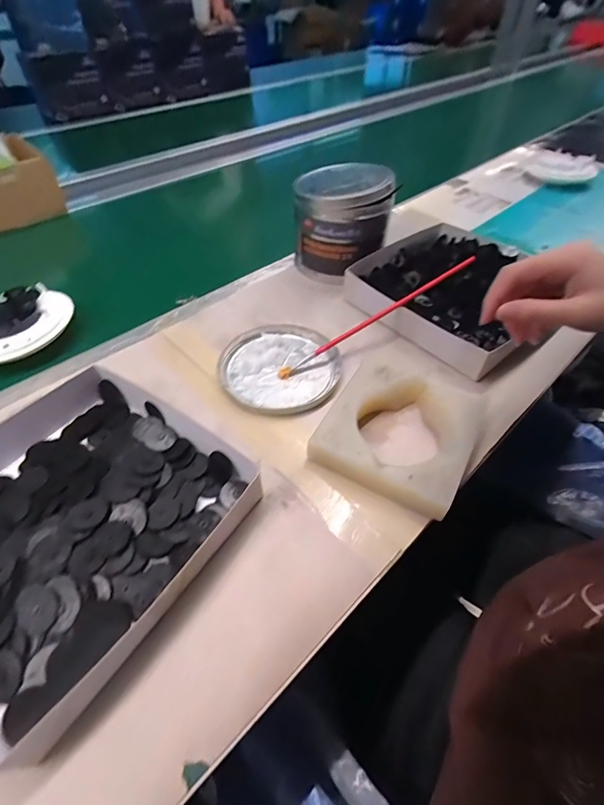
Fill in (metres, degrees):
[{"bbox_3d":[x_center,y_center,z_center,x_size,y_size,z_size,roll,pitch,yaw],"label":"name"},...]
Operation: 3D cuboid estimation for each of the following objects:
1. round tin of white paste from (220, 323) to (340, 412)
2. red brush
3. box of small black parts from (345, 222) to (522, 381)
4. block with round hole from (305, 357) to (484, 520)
[{"bbox_3d":[-0.024,-0.039,0.414,0.125,0.012,0.125,0,51,0],"label":"round tin of white paste"},{"bbox_3d":[0.085,-0.094,0.417,0.253,0.014,0.011,-31,56,-4],"label":"red brush"},{"bbox_3d":[0.189,-0.146,0.477,0.210,0.045,0.218,-34,57,-25],"label":"box of small black parts"},{"bbox_3d":[0.091,0.020,0.347,0.121,0.033,0.146,25,54,21],"label":"block with round hole"}]

